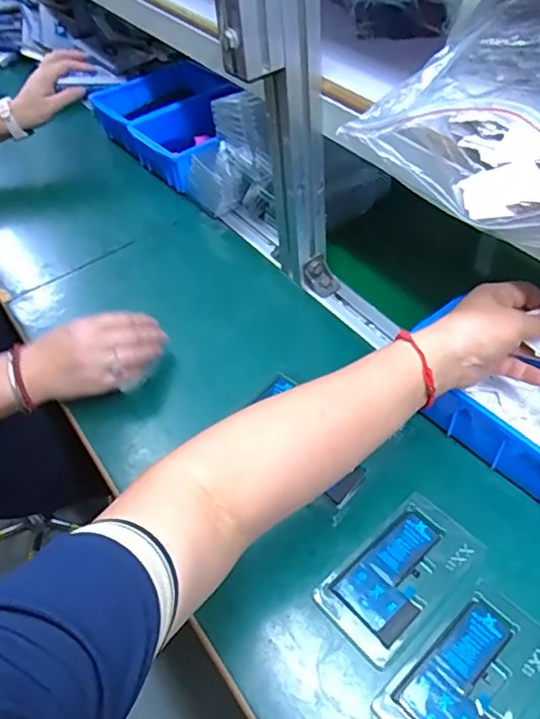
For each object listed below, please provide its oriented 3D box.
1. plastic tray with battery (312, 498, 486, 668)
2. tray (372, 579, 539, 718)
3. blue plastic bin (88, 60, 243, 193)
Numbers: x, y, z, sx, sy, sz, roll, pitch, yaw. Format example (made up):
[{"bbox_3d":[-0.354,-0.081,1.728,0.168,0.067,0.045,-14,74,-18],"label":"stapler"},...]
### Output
[{"bbox_3d":[0.103,0.169,0.457,0.127,0.011,0.076,-36,55,-24],"label":"plastic tray with battery"},{"bbox_3d":[0.141,0.224,0.404,0.126,0.008,0.071,-36,55,-24],"label":"tray"},{"bbox_3d":[-0.125,-0.356,0.880,0.188,0.077,0.252,-35,55,-23],"label":"blue plastic bin"}]

